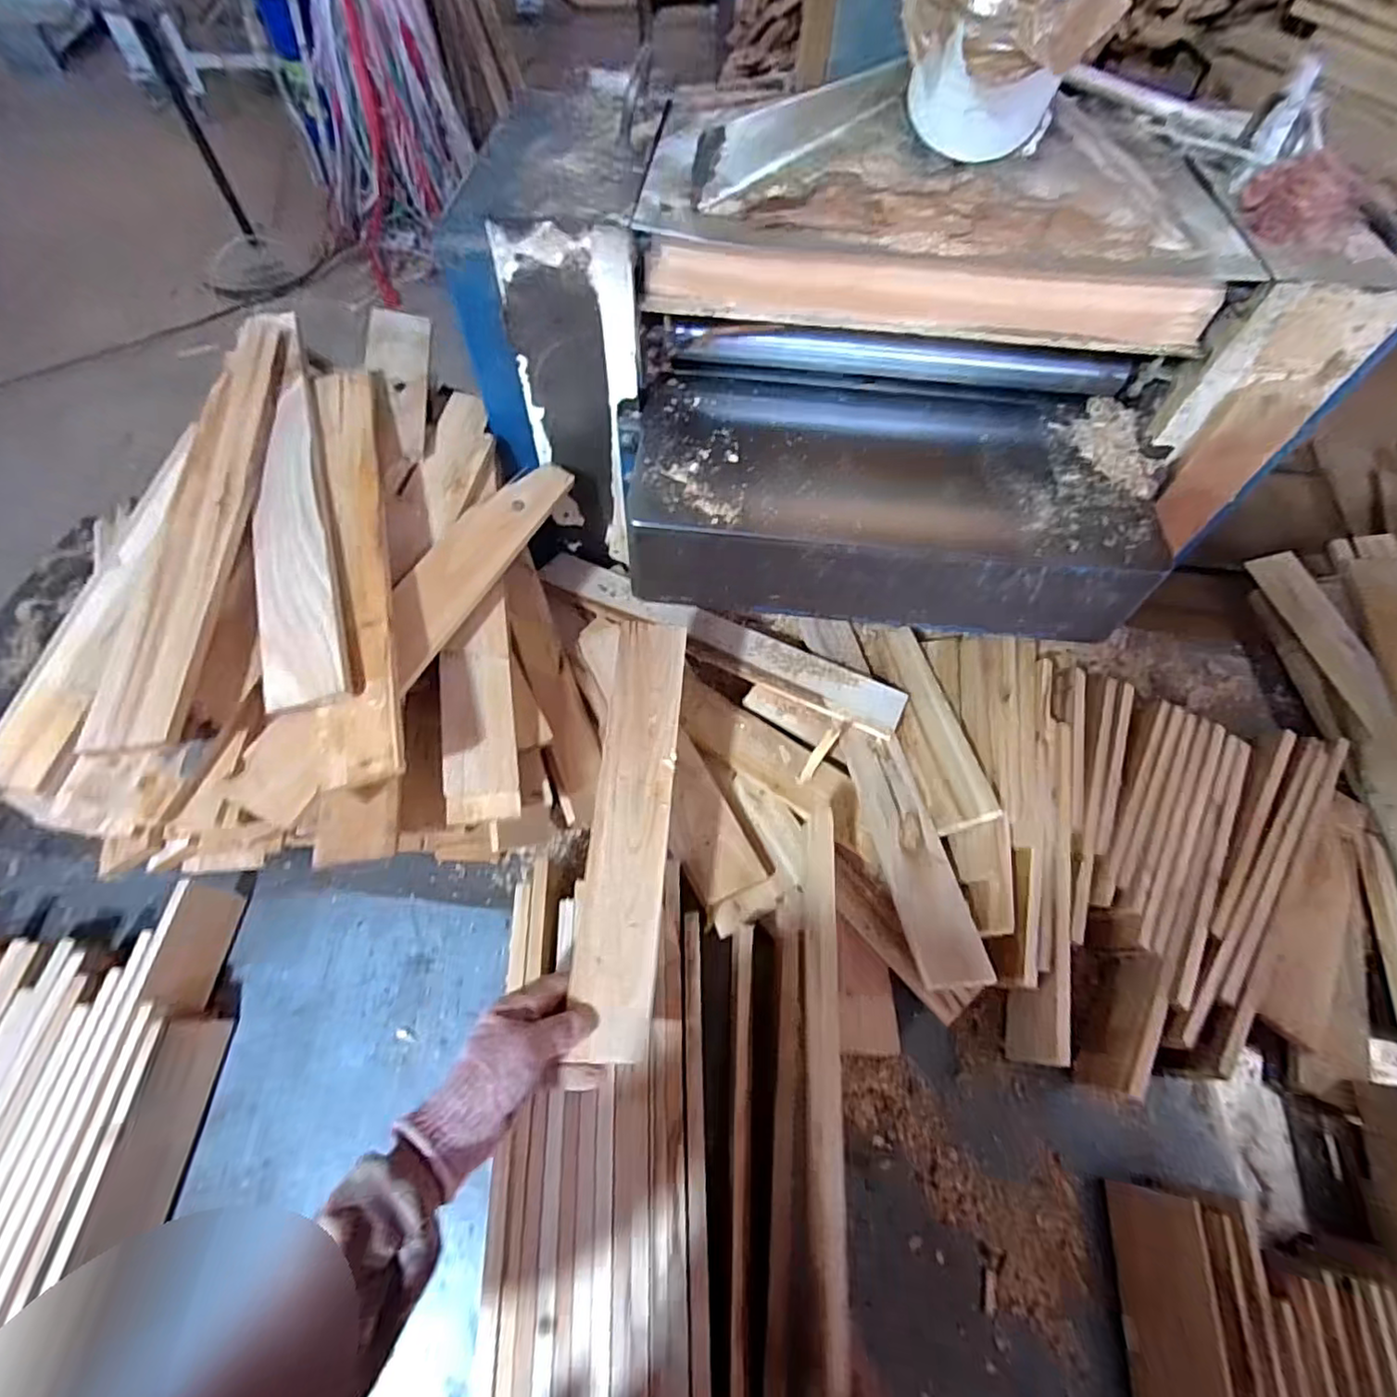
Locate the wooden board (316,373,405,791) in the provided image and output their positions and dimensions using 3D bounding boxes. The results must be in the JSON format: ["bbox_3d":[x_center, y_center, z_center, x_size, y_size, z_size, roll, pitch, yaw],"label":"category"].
[{"bbox_3d":[-0.331,-0.143,0.610,0.064,0.020,0.473,-9,66,-13],"label":"wooden board"}]

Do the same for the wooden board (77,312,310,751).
[{"bbox_3d":[-0.468,-0.196,0.612,0.069,0.017,0.518,4,65,-13],"label":"wooden board"}]

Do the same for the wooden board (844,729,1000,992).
[{"bbox_3d":[0.220,0.151,0.656,0.067,0.012,0.279,-5,51,-6],"label":"wooden board"}]

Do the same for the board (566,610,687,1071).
[{"bbox_3d":[-0.060,0.105,0.569,0.068,0.013,0.382,4,68,-1],"label":"board"}]

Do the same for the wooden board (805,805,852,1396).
[{"bbox_3d":[0.109,0.300,0.536,0.023,0.049,0.420,4,60,0],"label":"wooden board"}]

